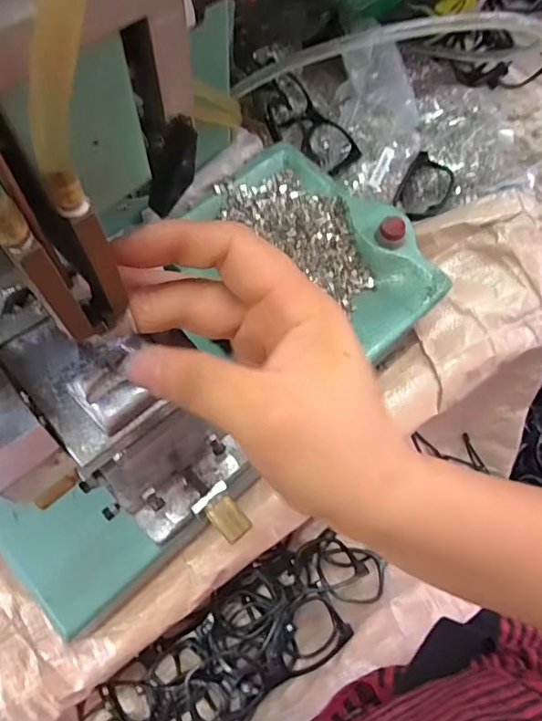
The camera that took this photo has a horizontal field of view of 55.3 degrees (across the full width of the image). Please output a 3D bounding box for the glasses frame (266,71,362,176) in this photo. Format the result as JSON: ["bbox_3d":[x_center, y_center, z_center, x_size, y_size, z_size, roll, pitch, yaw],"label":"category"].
[{"bbox_3d":[0.033,-0.230,0.505,0.054,0.032,0.130,-25,72,-12],"label":"glasses frame"}]

